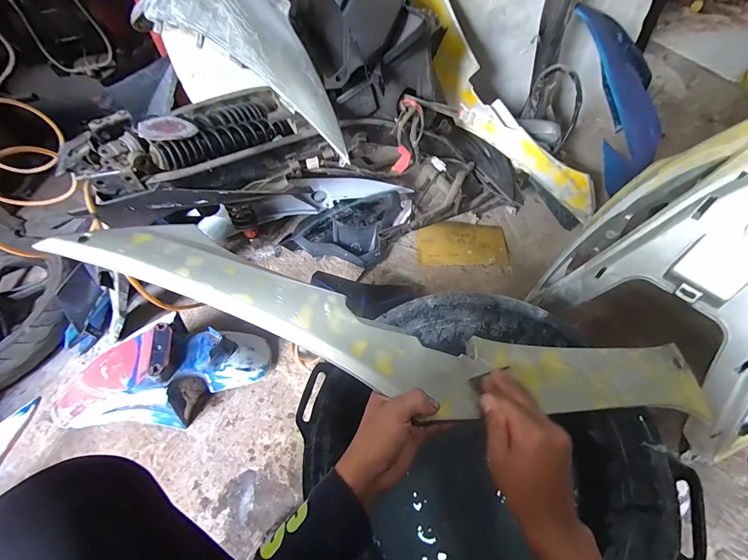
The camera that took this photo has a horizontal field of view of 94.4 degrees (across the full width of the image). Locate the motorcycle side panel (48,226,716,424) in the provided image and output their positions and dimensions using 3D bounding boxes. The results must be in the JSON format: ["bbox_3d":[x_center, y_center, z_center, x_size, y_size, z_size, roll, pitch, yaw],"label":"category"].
[{"bbox_3d":[0.045,0.068,0.404,0.797,0.048,0.133,16,53,-9],"label":"motorcycle side panel"}]

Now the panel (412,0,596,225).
[{"bbox_3d":[0.261,-0.445,0.825,0.105,0.133,0.798,-42,98,-24],"label":"panel"}]

